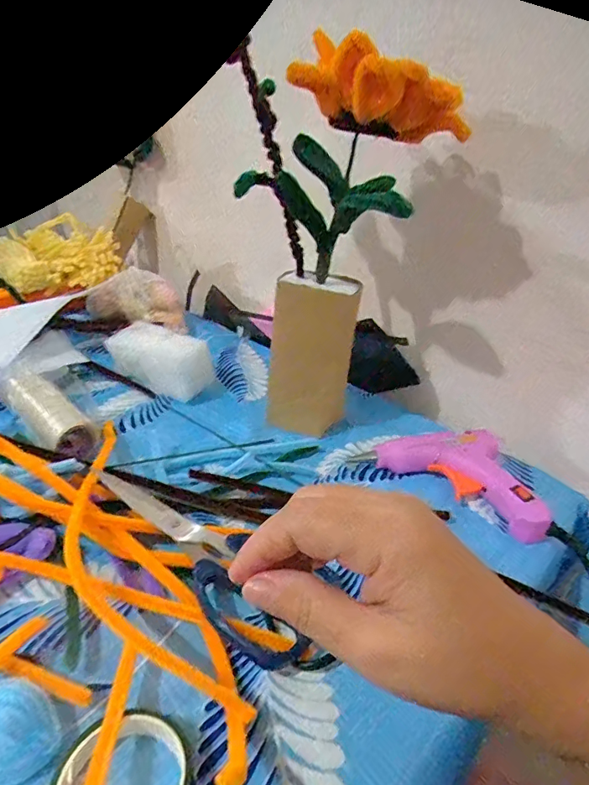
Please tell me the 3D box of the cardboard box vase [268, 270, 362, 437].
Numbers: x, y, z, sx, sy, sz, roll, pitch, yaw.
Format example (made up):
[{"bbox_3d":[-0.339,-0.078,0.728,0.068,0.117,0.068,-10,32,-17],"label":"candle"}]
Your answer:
[{"bbox_3d":[0.015,-0.032,0.410,0.068,0.127,0.040,6,30,3],"label":"cardboard box vase"}]

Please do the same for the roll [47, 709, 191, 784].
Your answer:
[{"bbox_3d":[-0.068,0.155,0.186,0.050,0.013,0.051,3,30,-2],"label":"roll"}]

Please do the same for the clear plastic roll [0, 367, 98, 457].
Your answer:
[{"bbox_3d":[-0.202,0.014,0.385,0.114,0.026,0.032,27,37,34],"label":"clear plastic roll"}]

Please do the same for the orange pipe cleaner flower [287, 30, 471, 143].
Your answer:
[{"bbox_3d":[0.057,-0.200,0.316,0.076,0.049,0.099,-18,38,-36],"label":"orange pipe cleaner flower"}]

